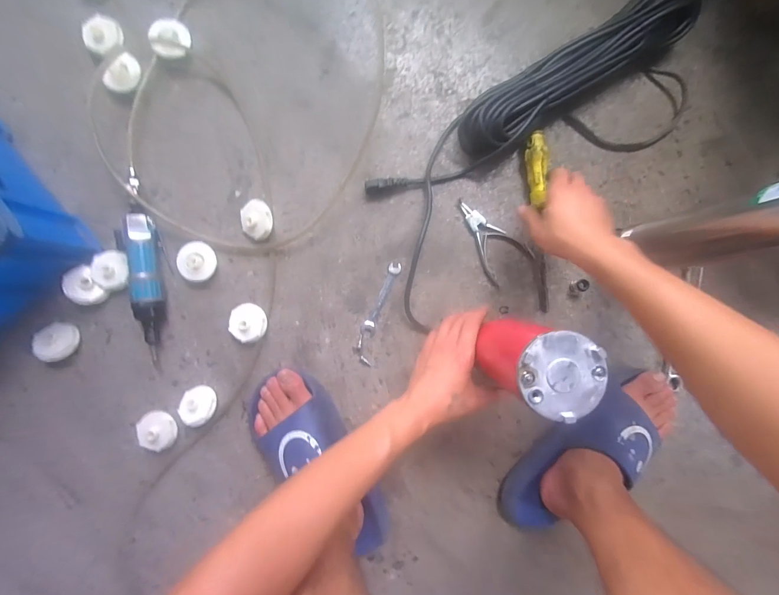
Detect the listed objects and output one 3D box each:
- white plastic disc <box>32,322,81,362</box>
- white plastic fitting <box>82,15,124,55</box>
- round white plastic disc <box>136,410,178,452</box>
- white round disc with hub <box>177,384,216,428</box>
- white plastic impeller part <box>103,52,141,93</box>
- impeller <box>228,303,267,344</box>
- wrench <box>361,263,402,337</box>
[{"bbox_3d":[-0.474,0.064,0.497,0.048,0.015,0.053,-2,88,-35],"label":"white plastic disc"},{"bbox_3d":[-0.419,-0.384,0.508,0.050,0.014,0.065,-32,90,-1],"label":"white plastic fitting"},{"bbox_3d":[-0.332,0.190,0.502,0.052,0.028,0.046,44,89,0],"label":"round white plastic disc"},{"bbox_3d":[-0.275,0.156,0.502,0.047,0.024,0.051,0,89,-1],"label":"white round disc with hub"},{"bbox_3d":[-0.384,-0.324,0.506,0.035,0.021,0.058,28,89,-1],"label":"white plastic impeller part"},{"bbox_3d":[-0.206,0.037,0.508,0.052,0.032,0.054,-3,90,-1],"label":"impeller"},{"bbox_3d":[-0.012,0.002,0.523,0.020,0.007,0.116,24,89,-1],"label":"wrench"}]

